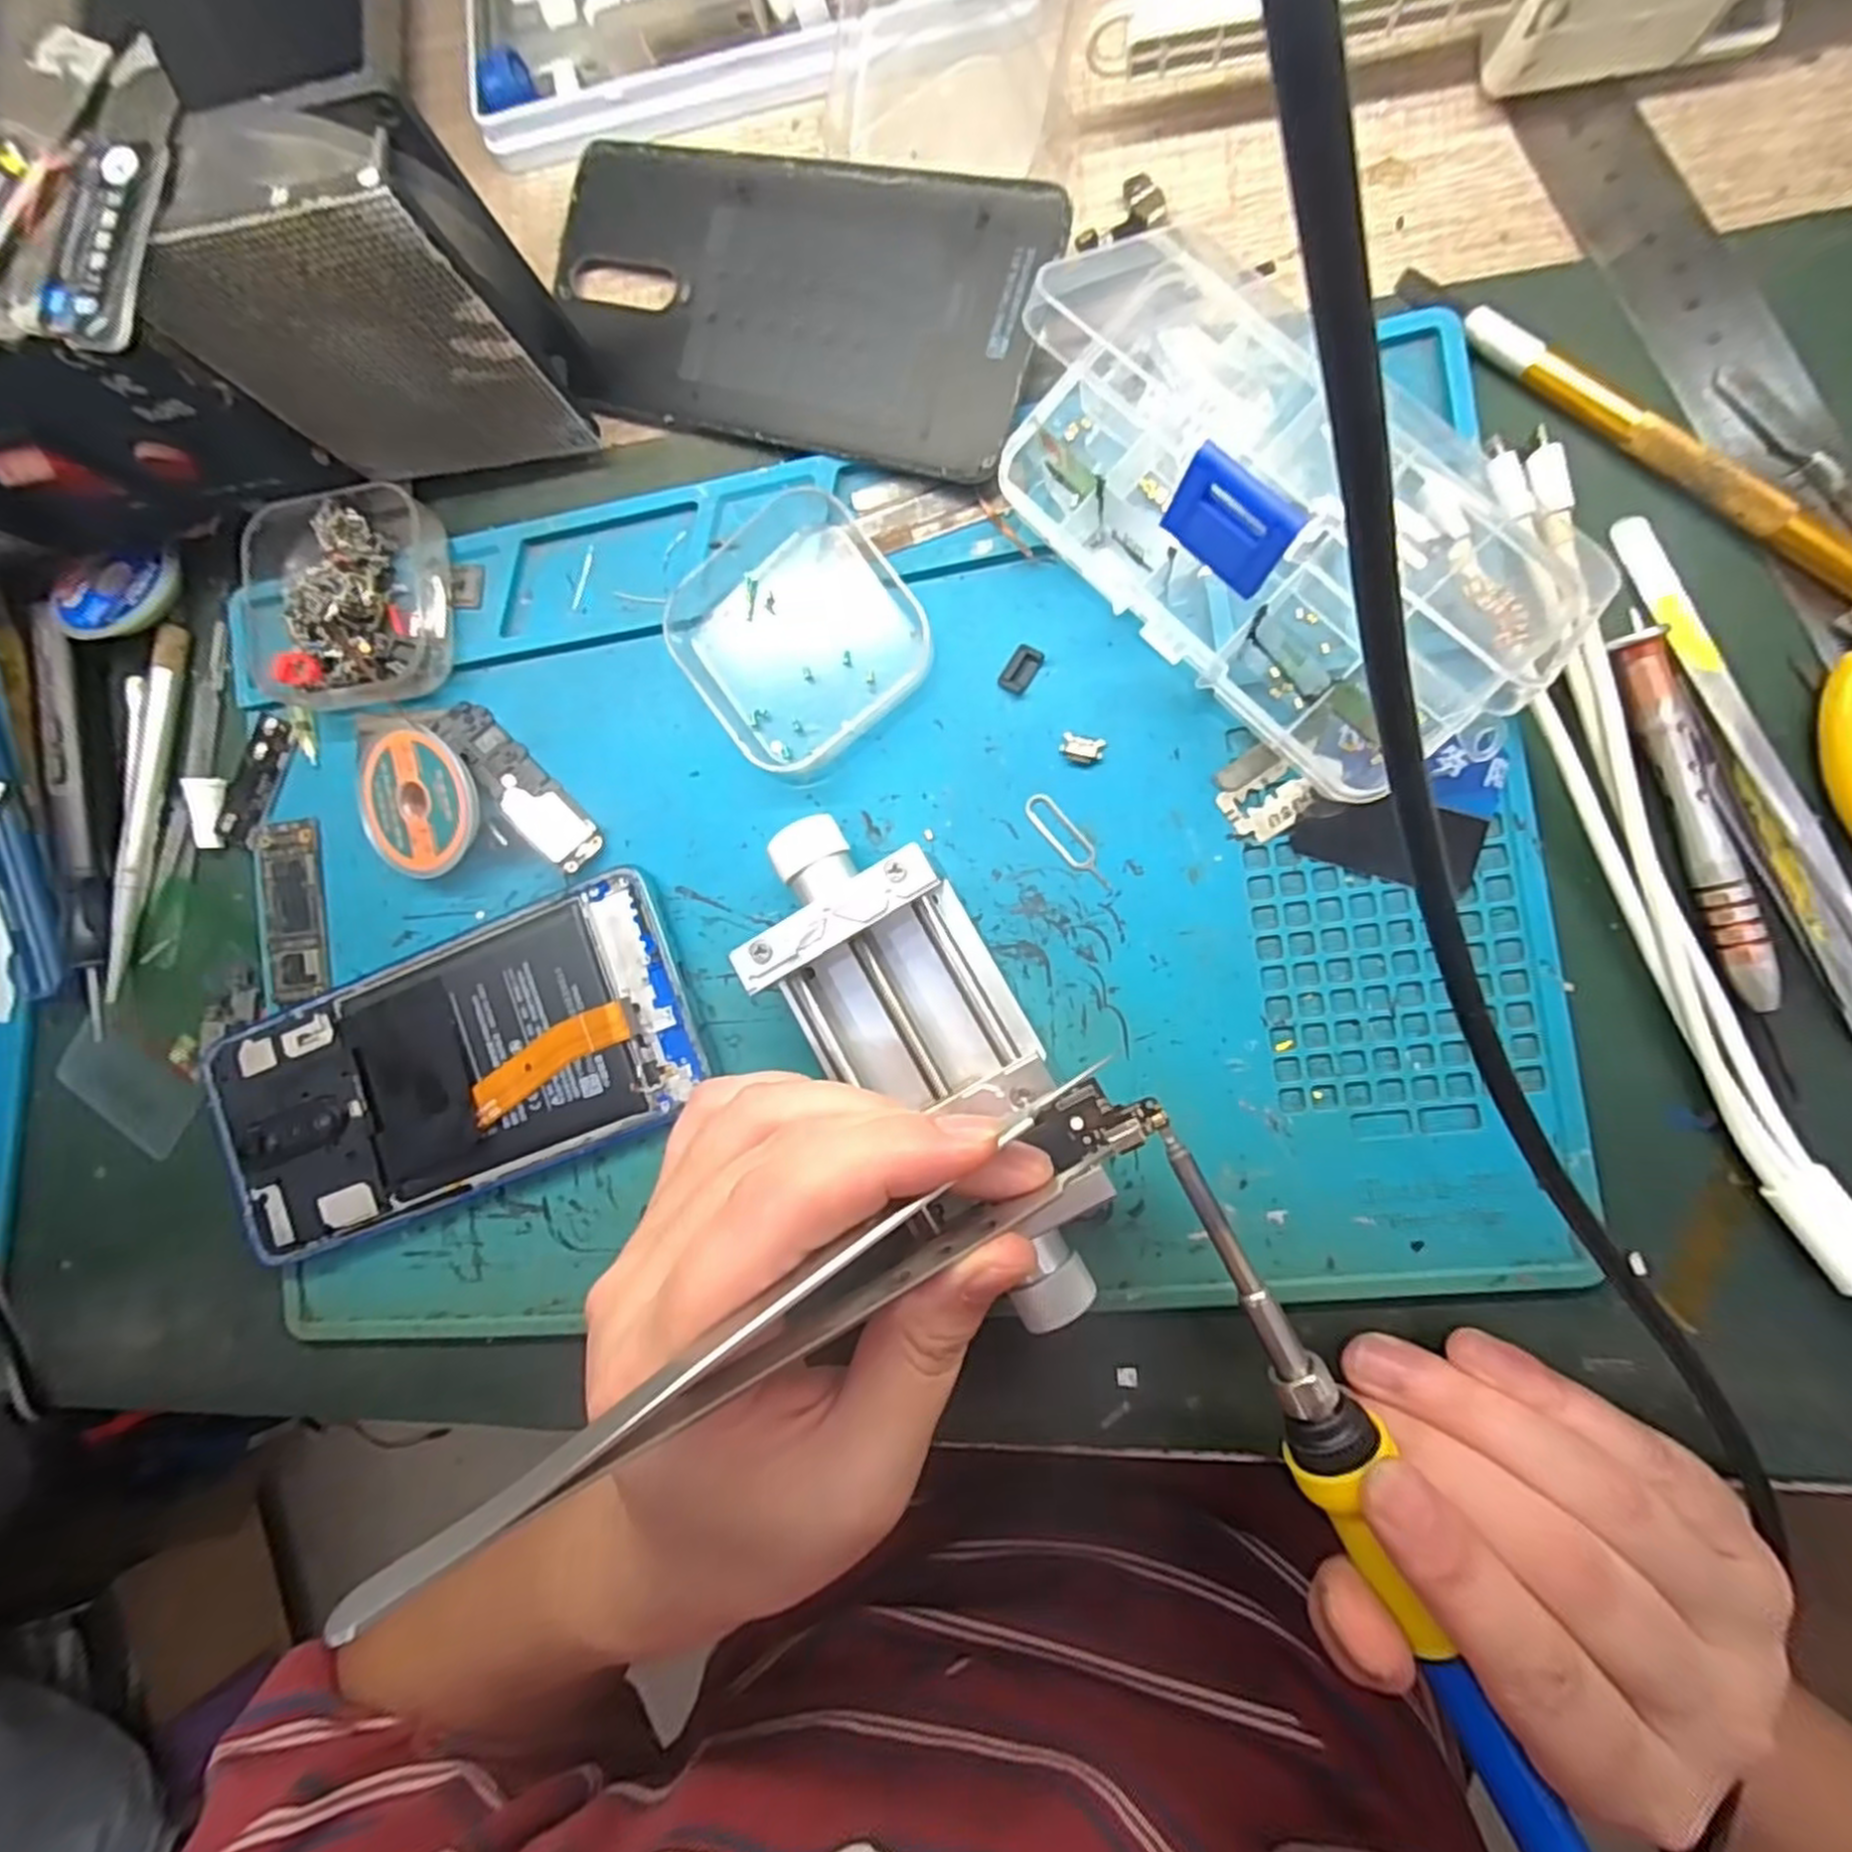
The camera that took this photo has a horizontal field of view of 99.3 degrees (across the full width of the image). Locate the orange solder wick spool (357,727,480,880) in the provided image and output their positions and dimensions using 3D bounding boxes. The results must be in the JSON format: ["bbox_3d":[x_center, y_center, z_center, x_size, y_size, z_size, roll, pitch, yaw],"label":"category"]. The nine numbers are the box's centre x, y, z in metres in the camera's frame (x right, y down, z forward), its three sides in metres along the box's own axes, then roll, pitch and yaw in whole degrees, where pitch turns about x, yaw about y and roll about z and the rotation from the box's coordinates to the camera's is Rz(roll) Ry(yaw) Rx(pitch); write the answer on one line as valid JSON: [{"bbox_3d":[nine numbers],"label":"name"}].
[{"bbox_3d":[-0.155,-0.037,0.241,0.042,0.009,0.042,3,101,15],"label":"orange solder wick spool"}]

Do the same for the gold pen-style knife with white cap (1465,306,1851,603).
[{"bbox_3d":[0.180,-0.115,0.190,0.112,0.009,0.008,42,95,8],"label":"gold pen-style knife with white cap"}]

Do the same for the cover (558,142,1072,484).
[{"bbox_3d":[-0.043,-0.180,0.226,0.153,0.015,0.072,19,92,9],"label":"cover"}]

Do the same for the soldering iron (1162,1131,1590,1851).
[{"bbox_3d":[0.103,0.139,0.177,0.020,0.020,0.200,-28,86,8],"label":"soldering iron"}]

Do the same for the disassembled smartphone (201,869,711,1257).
[{"bbox_3d":[-0.145,0.044,0.241,0.158,0.011,0.075,-21,85,8],"label":"disassembled smartphone"}]

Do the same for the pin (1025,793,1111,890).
[{"bbox_3d":[0.040,-0.023,0.217,0.009,0.004,0.033,-43,83,6],"label":"pin"}]

